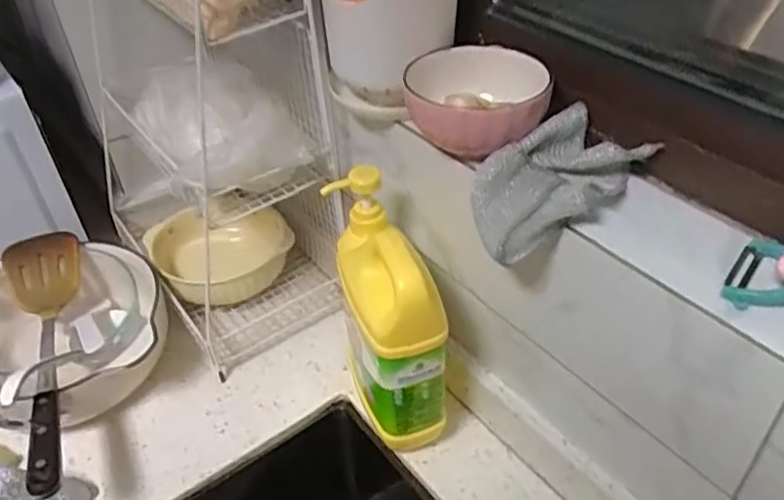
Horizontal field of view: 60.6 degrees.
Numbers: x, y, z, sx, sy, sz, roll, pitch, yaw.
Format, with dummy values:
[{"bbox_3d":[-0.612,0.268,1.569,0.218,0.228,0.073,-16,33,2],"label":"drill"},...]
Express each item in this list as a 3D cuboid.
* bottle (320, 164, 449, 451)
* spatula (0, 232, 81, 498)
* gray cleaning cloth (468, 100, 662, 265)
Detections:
[{"bbox_3d":[-0.009,0.058,0.608,0.059,0.209,0.142,-18,43,-16],"label":"bottle"},{"bbox_3d":[-0.352,0.105,0.666,0.077,0.058,0.348,-16,42,-14],"label":"spatula"},{"bbox_3d":[0.123,-0.047,0.498,0.123,0.057,0.084,-28,47,-26],"label":"gray cleaning cloth"}]

